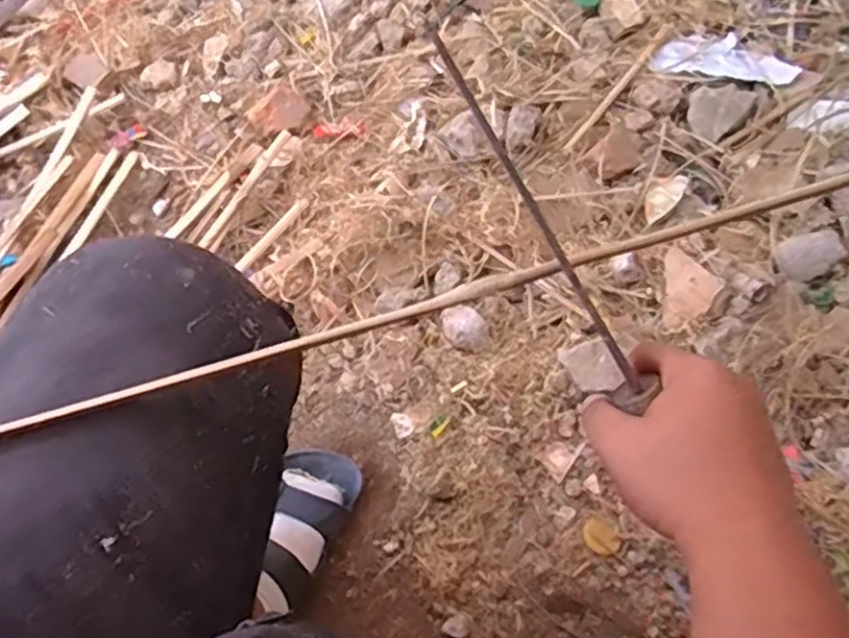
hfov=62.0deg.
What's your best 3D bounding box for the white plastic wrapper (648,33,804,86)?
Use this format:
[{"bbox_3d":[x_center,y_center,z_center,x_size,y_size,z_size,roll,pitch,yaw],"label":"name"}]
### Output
[{"bbox_3d":[0.404,-0.356,0.957,0.191,0.019,0.089,7,68,3],"label":"white plastic wrapper"}]

